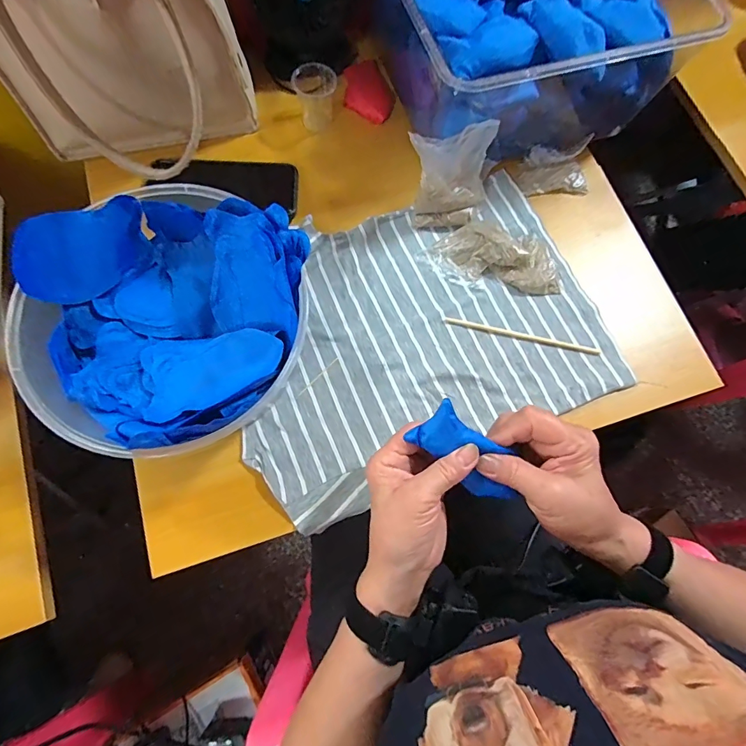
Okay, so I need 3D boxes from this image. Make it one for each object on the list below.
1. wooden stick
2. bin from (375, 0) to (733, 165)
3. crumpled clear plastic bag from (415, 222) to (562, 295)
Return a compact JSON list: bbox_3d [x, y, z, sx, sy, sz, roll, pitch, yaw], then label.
[{"bbox_3d":[0.158,-0.039,0.441,0.163,0.004,0.008,12,75,2],"label":"wooden stick"},{"bbox_3d":[0.155,-0.406,0.476,0.305,0.139,0.330,-14,72,-8],"label":"bin"},{"bbox_3d":[0.132,-0.128,0.453,0.148,0.026,0.067,14,75,3],"label":"crumpled clear plastic bag"}]

